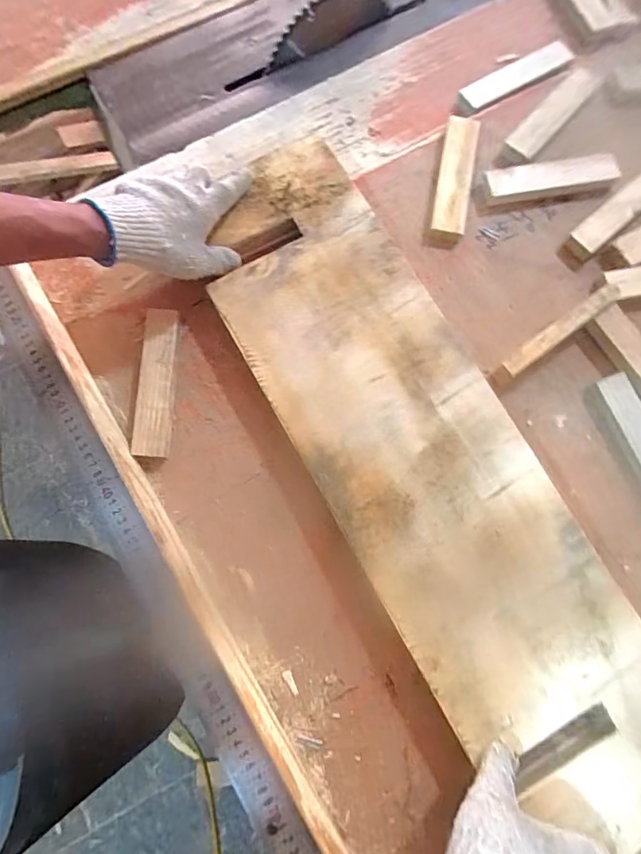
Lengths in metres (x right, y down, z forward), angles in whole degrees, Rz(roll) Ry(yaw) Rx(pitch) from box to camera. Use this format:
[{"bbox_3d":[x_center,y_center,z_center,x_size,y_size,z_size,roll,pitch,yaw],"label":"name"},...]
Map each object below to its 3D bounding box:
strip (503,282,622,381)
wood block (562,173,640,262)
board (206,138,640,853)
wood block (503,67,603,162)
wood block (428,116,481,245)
[{"bbox_3d":[0.251,-0.099,0.478,0.159,0.038,0.020,-35,81,-7],"label":"strip"},{"bbox_3d":[0.345,-0.249,0.519,0.154,0.019,0.033,-40,82,-7],"label":"wood block"},{"bbox_3d":[0.098,0.033,0.436,0.196,0.013,0.691,-29,80,-6],"label":"board"},{"bbox_3d":[0.280,-0.378,0.541,0.038,0.018,0.168,41,81,7],"label":"wood block"},{"bbox_3d":[0.157,-0.293,0.525,0.037,0.020,0.164,11,79,2],"label":"wood block"}]

